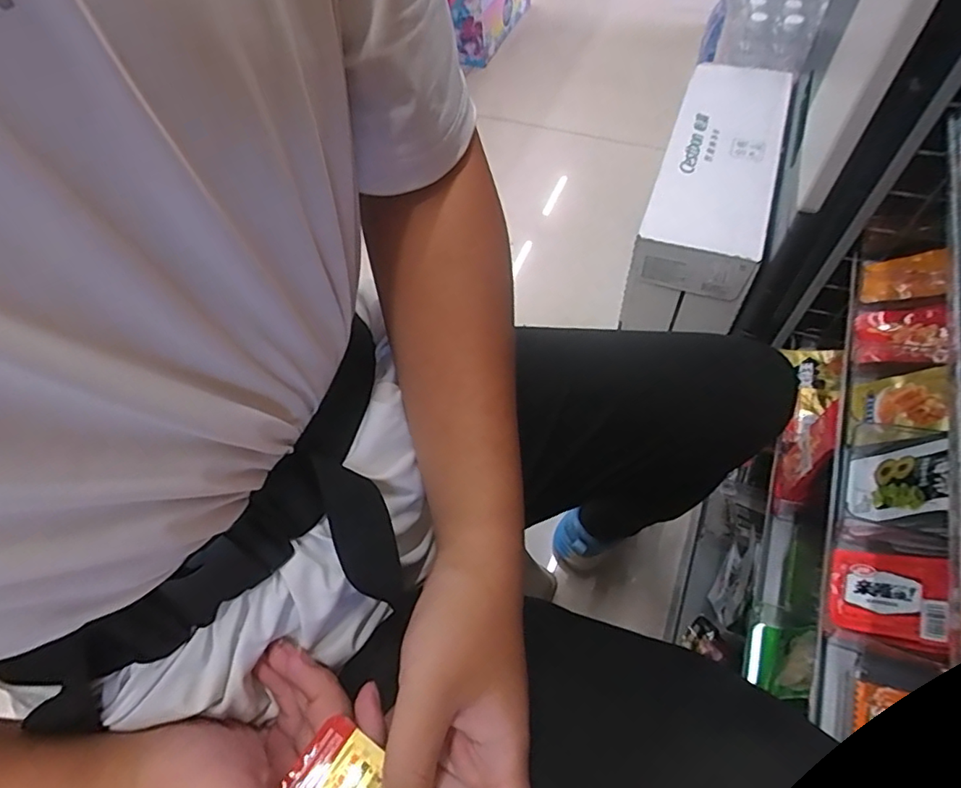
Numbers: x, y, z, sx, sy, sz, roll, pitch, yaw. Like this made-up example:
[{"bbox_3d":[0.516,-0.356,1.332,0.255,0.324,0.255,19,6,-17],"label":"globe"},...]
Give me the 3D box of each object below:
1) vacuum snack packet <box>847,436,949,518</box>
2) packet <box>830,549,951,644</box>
[{"bbox_3d":[0.364,0.076,0.477,0.010,0.090,0.067,30,63,-4],"label":"vacuum snack packet"},{"bbox_3d":[0.328,0.162,0.442,0.080,0.013,0.066,-12,49,52],"label":"packet"}]

